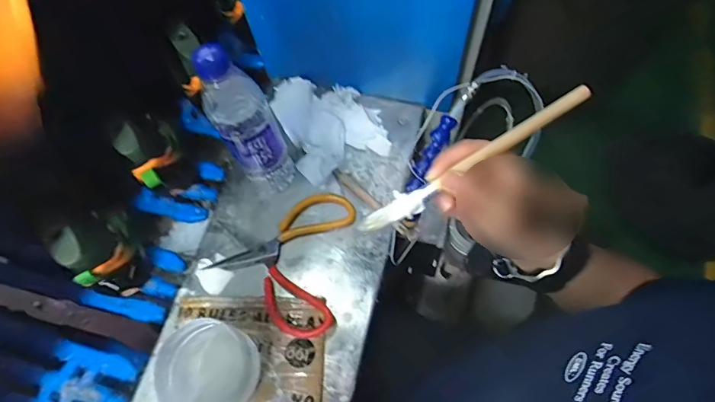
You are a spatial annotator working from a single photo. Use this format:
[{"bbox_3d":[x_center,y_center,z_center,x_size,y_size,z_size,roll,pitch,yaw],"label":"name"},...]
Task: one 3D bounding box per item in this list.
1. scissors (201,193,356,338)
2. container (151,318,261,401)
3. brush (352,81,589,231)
[{"bbox_3d":[-0.068,0.063,0.551,0.160,0.019,0.175,31,71,15],"label":"scissors"},{"bbox_3d":[-0.156,0.182,0.473,0.100,0.055,0.095,-1,66,2],"label":"container"},{"bbox_3d":[0.086,-0.029,0.325,0.192,0.015,0.016,-32,67,5],"label":"brush"}]

